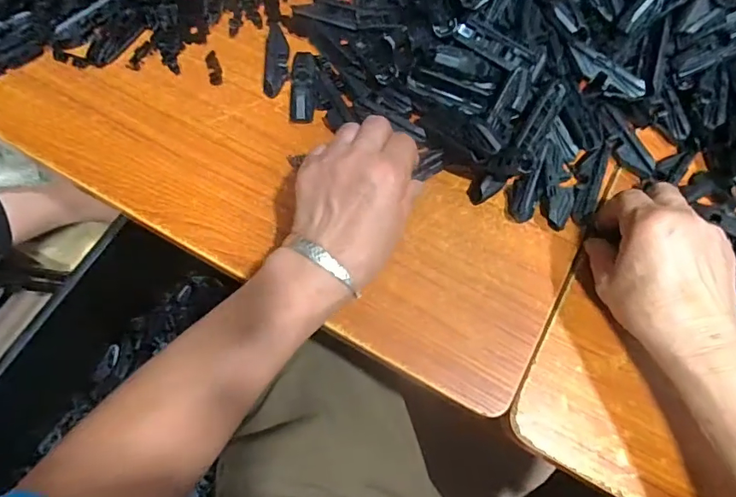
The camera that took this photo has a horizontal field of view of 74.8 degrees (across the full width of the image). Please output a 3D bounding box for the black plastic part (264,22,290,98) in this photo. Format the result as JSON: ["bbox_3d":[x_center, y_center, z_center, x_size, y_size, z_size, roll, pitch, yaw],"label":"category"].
[{"bbox_3d":[-0.085,-0.176,0.447,0.023,0.014,0.069,1,71,-1],"label":"black plastic part"}]

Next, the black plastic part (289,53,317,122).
[{"bbox_3d":[-0.060,-0.151,0.440,0.024,0.015,0.073,1,71,-1],"label":"black plastic part"}]

